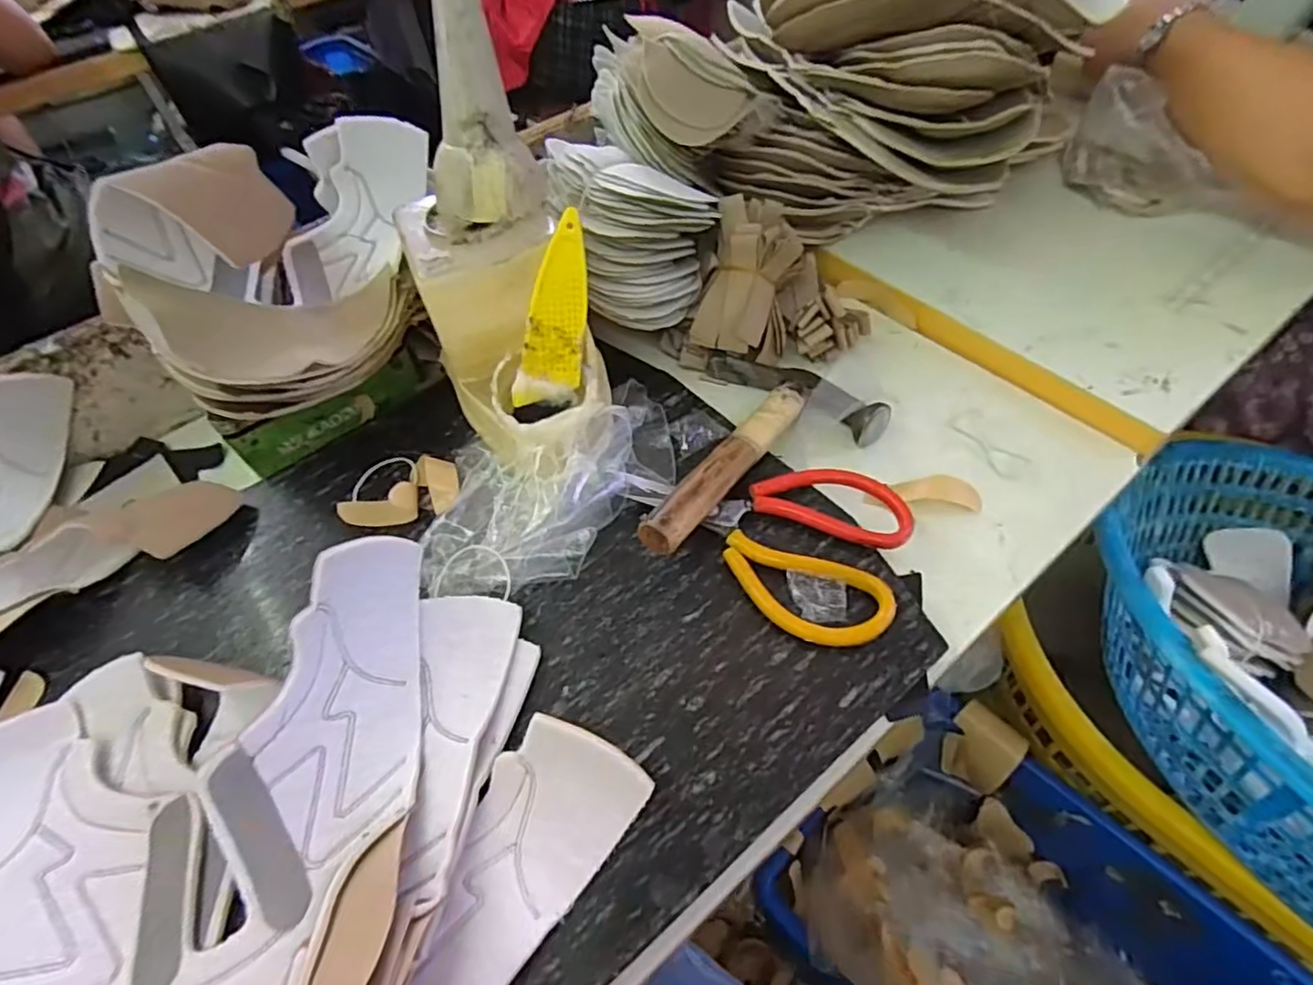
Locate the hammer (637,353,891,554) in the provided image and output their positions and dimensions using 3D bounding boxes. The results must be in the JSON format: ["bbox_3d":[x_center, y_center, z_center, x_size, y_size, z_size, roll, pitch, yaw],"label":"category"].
[{"bbox_3d":[0.055,-0.029,0.419,0.139,0.024,0.203,27,47,22],"label":"hammer"}]

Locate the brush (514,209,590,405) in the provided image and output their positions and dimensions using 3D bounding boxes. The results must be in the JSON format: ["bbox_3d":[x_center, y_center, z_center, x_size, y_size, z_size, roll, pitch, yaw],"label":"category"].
[{"bbox_3d":[-0.064,-0.116,0.410,0.040,0.120,0.004,4,22,-22],"label":"brush"}]

